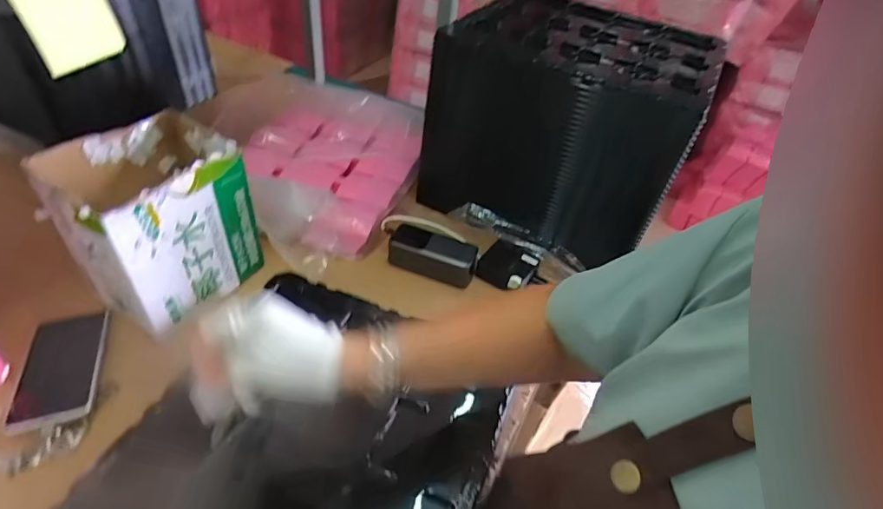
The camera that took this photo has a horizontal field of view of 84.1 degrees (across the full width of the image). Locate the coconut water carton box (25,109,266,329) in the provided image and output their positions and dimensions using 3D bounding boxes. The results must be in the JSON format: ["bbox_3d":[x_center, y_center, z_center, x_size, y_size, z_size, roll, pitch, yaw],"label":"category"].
[{"bbox_3d":[-0.355,-0.042,0.624,0.147,0.190,0.189,26,45,17],"label":"coconut water carton box"}]

